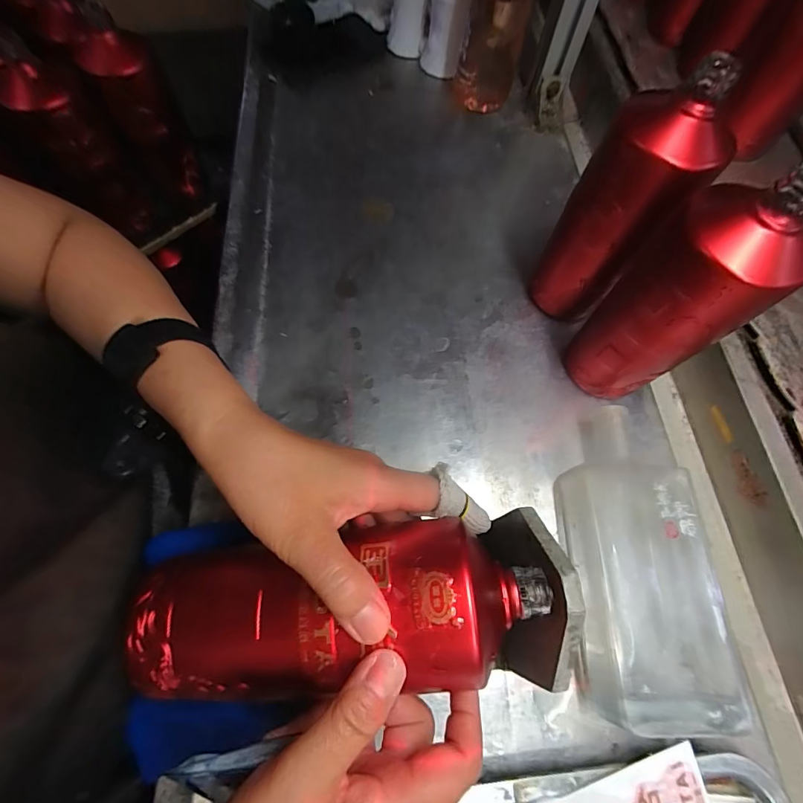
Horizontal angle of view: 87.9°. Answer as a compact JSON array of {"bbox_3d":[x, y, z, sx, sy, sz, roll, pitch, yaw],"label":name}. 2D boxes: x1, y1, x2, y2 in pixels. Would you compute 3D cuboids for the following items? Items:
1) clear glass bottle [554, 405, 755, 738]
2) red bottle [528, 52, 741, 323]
[{"bbox_3d":[0.175,0.114,0.326,0.101,0.049,0.231,3,65,-5],"label":"clear glass bottle"},{"bbox_3d":[0.177,-0.151,0.354,0.076,0.207,0.069,29,66,7],"label":"red bottle"}]

